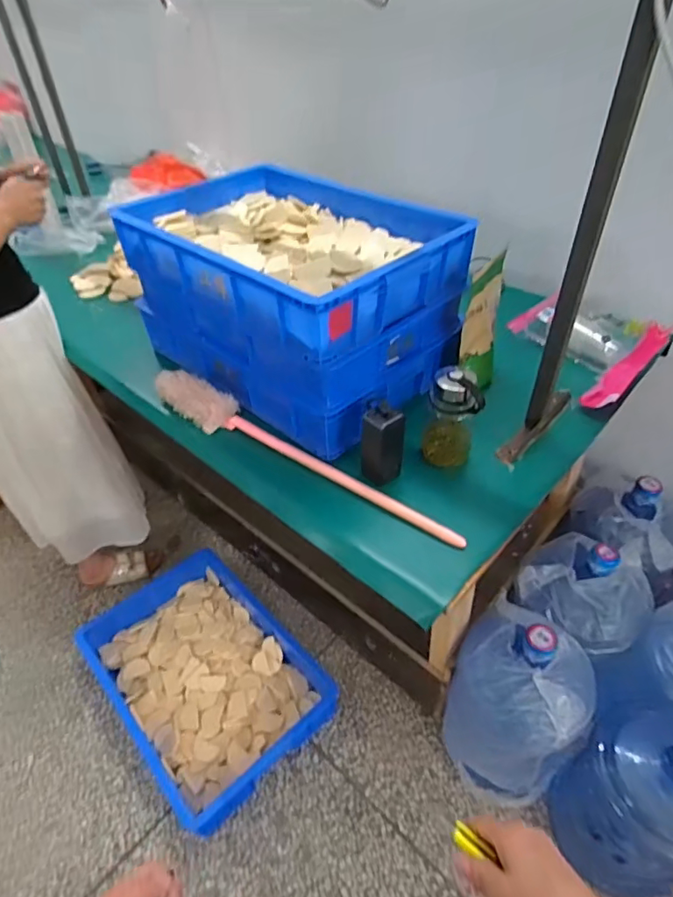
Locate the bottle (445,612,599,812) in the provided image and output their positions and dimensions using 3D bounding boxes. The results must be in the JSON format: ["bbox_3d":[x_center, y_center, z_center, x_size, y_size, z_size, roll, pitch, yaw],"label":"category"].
[{"bbox_3d":[0.351,0.509,1.045,0.249,0.401,0.242,9,45,10],"label":"bottle"}]

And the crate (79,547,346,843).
[{"bbox_3d":[-0.333,0.560,1.327,0.409,0.112,0.572,-33,53,-29],"label":"crate"}]

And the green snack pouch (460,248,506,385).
[{"bbox_3d":[0.264,-0.233,0.976,0.044,0.237,0.109,18,24,41],"label":"green snack pouch"}]

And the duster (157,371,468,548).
[{"bbox_3d":[-0.078,-0.004,0.914,0.663,0.049,0.071,23,49,25],"label":"duster"}]

